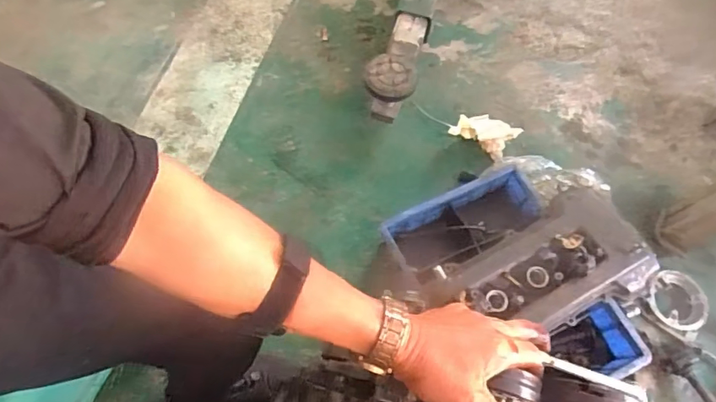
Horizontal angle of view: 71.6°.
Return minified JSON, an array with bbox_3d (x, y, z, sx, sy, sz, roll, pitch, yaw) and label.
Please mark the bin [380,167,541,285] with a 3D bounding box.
[{"bbox_3d":[0.215,0.051,1.010,0.317,0.097,0.143,-24,66,-10],"label":"bin"}]

